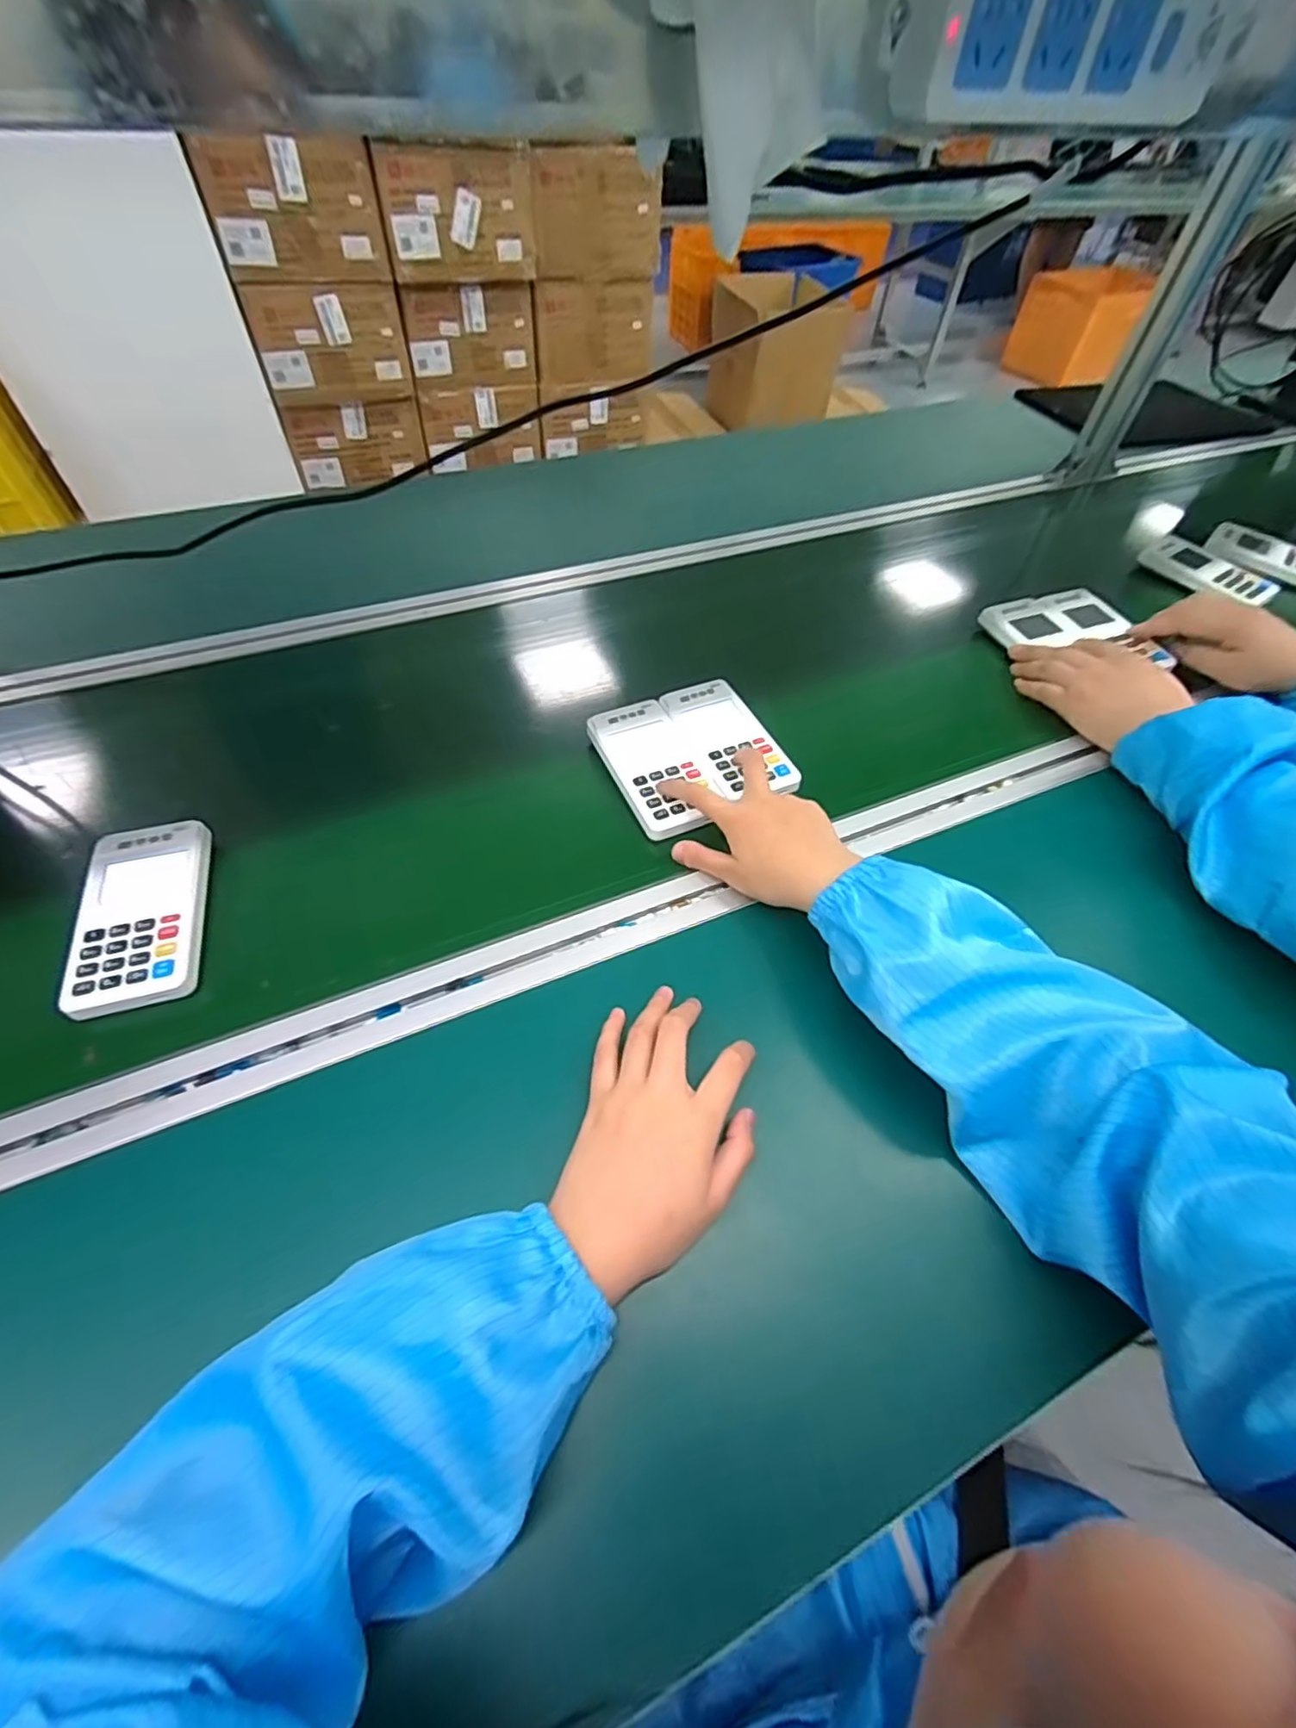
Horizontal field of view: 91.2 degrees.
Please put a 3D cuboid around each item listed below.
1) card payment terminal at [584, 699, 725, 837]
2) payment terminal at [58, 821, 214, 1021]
[{"bbox_3d":[0.005,-0.081,0.520,0.073,0.010,0.137,-21,58,-15],"label":"card payment terminal"},{"bbox_3d":[-0.339,0.031,0.425,0.070,0.018,0.137,-12,57,-10],"label":"payment terminal"}]

